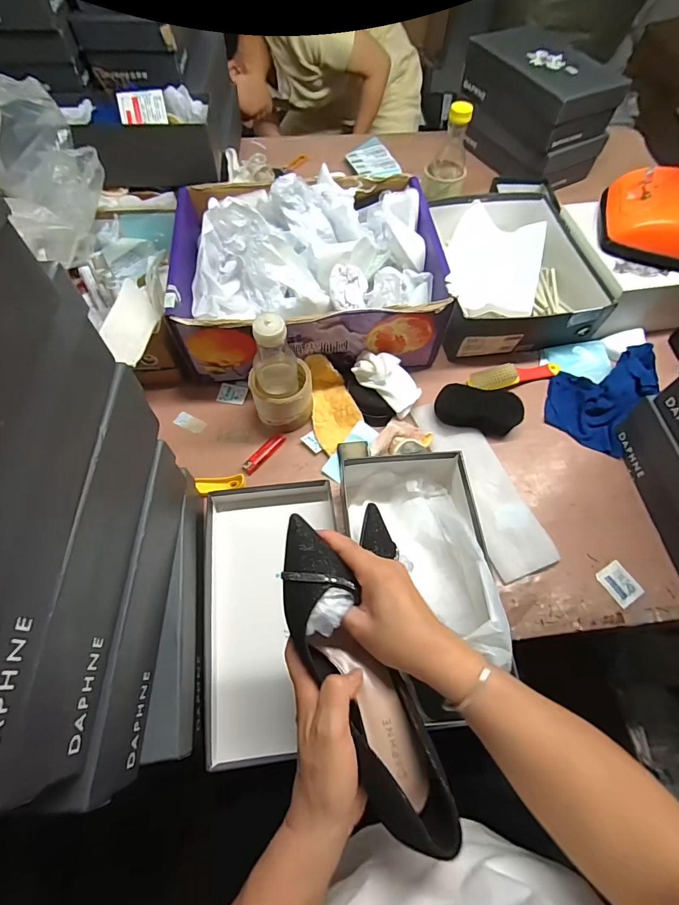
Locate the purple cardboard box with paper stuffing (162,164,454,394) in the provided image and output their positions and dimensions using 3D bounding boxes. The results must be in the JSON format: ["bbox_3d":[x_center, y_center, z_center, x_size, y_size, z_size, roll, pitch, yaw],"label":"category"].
[{"bbox_3d":[-0.051,-0.298,0.697,0.402,0.154,0.324,-4,63,-3],"label":"purple cardboard box with paper stuffing"}]

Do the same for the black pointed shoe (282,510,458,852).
[{"bbox_3d":[0.012,0.164,0.329,0.067,0.065,0.238,-25,71,-13],"label":"black pointed shoe"}]

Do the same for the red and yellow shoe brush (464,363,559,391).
[{"bbox_3d":[0.295,-0.130,0.691,0.154,0.035,0.037,-11,63,-7],"label":"red and yellow shoe brush"}]

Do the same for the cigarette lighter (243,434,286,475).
[{"bbox_3d":[-0.113,0.000,0.628,0.021,0.006,0.081,37,68,16],"label":"cigarette lighter"}]

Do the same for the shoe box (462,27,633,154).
[{"bbox_3d":[0.421,-0.773,0.894,0.167,0.127,0.303,-29,67,-15],"label":"shoe box"}]

